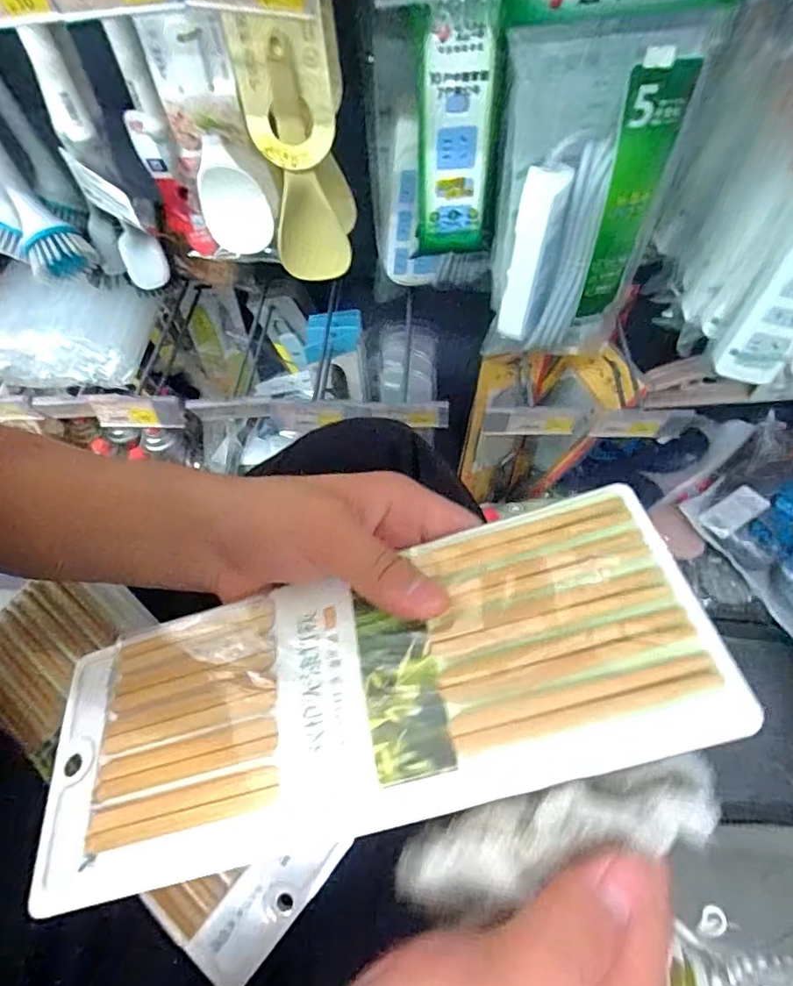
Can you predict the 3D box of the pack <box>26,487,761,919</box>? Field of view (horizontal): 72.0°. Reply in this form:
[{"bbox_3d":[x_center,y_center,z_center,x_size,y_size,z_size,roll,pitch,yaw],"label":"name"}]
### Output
[{"bbox_3d":[-0.021,0.079,0.223,0.278,0.018,0.103,-18,56,8],"label":"pack"}]

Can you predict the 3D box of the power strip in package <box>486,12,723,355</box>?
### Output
[{"bbox_3d":[0.172,-0.256,0.519,0.157,0.295,0.057,-2,56,2],"label":"power strip in package"}]

